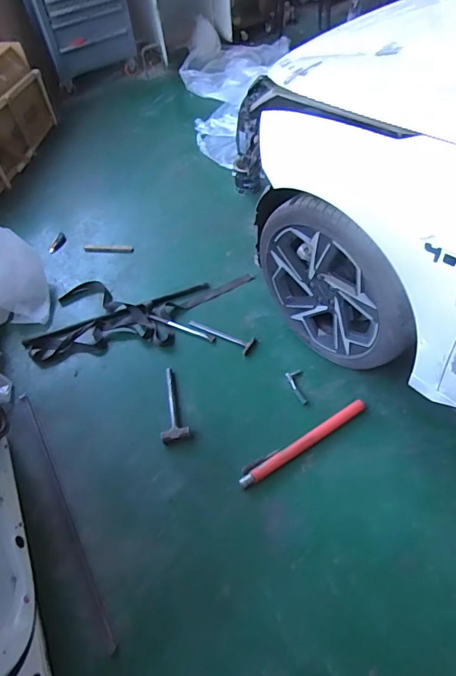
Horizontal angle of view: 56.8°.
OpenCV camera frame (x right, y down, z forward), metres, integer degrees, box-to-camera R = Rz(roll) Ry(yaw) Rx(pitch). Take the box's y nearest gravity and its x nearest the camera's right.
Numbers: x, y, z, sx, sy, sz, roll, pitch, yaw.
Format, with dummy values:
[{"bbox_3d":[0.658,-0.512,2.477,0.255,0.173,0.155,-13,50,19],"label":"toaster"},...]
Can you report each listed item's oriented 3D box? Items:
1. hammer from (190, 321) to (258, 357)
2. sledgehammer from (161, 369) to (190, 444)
[{"bbox_3d":[-0.029,-0.013,1.841,0.309,0.025,0.104,22,57,22],"label":"hammer"},{"bbox_3d":[-0.225,0.248,1.625,0.108,0.043,0.323,-14,51,-5],"label":"sledgehammer"}]

